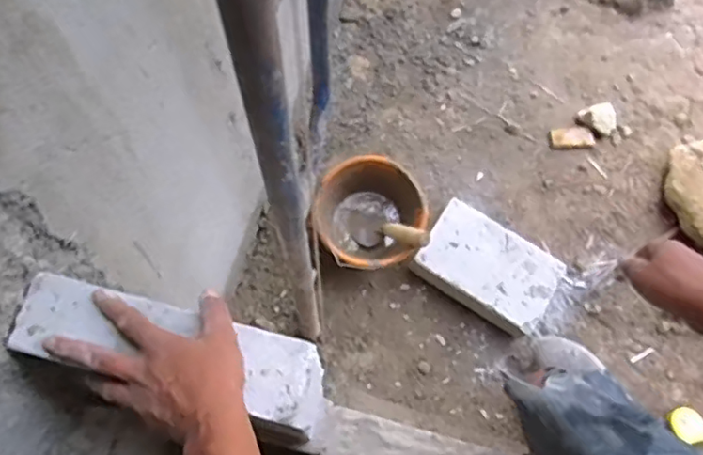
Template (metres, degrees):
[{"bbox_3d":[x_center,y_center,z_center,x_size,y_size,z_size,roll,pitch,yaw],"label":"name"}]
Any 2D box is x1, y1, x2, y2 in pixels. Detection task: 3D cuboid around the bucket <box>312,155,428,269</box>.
[{"bbox_3d":[0.041,-0.003,1.371,0.241,0.197,0.239,0,70,-1],"label":"bucket"}]

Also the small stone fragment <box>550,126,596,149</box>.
[{"bbox_3d":[0.593,-0.242,1.573,0.115,0.016,0.056,-4,70,-3],"label":"small stone fragment"}]

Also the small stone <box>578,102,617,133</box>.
[{"bbox_3d":[0.664,-0.294,1.574,0.105,0.062,0.063,27,71,8],"label":"small stone"}]

